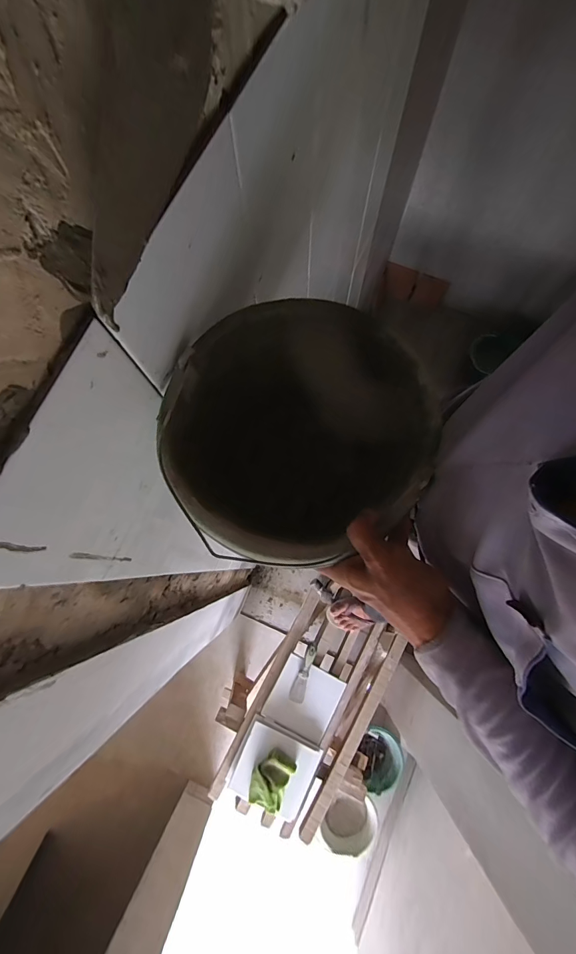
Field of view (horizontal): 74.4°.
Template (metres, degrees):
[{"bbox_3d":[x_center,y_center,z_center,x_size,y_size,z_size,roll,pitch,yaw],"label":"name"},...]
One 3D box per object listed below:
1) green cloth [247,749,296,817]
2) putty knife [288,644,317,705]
[{"bbox_3d":[-0.048,0.874,1.099,0.108,0.034,0.139,25,58,7],"label":"green cloth"},{"bbox_3d":[0.048,0.606,1.171,0.044,0.012,0.172,17,79,5],"label":"putty knife"}]

